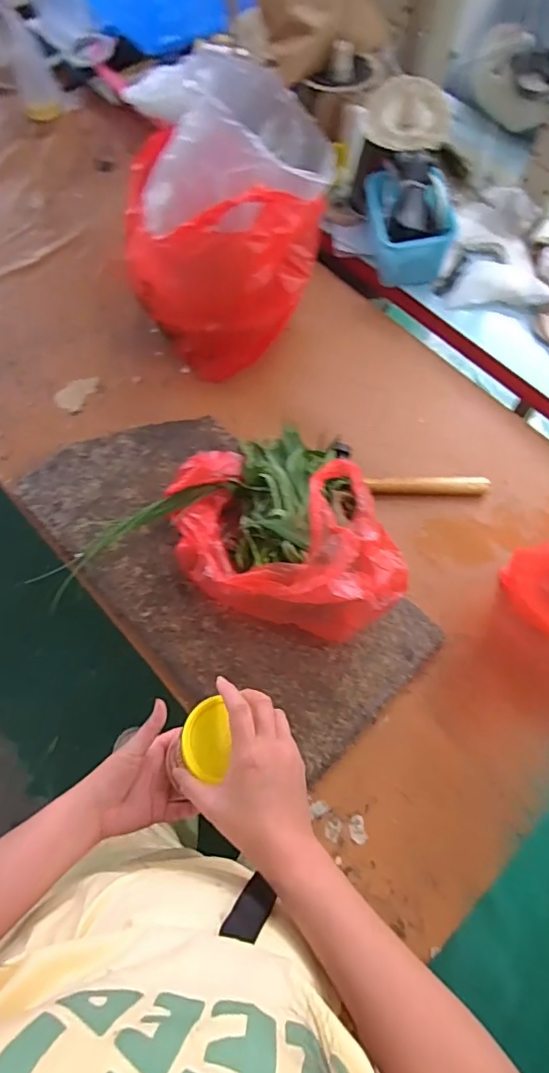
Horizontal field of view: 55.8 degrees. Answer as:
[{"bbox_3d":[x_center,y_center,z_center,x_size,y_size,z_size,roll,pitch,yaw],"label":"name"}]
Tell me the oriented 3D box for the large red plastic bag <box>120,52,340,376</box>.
[{"bbox_3d":[-0.063,-0.450,0.761,0.271,0.331,0.238,-5,68,-2],"label":"large red plastic bag"}]

